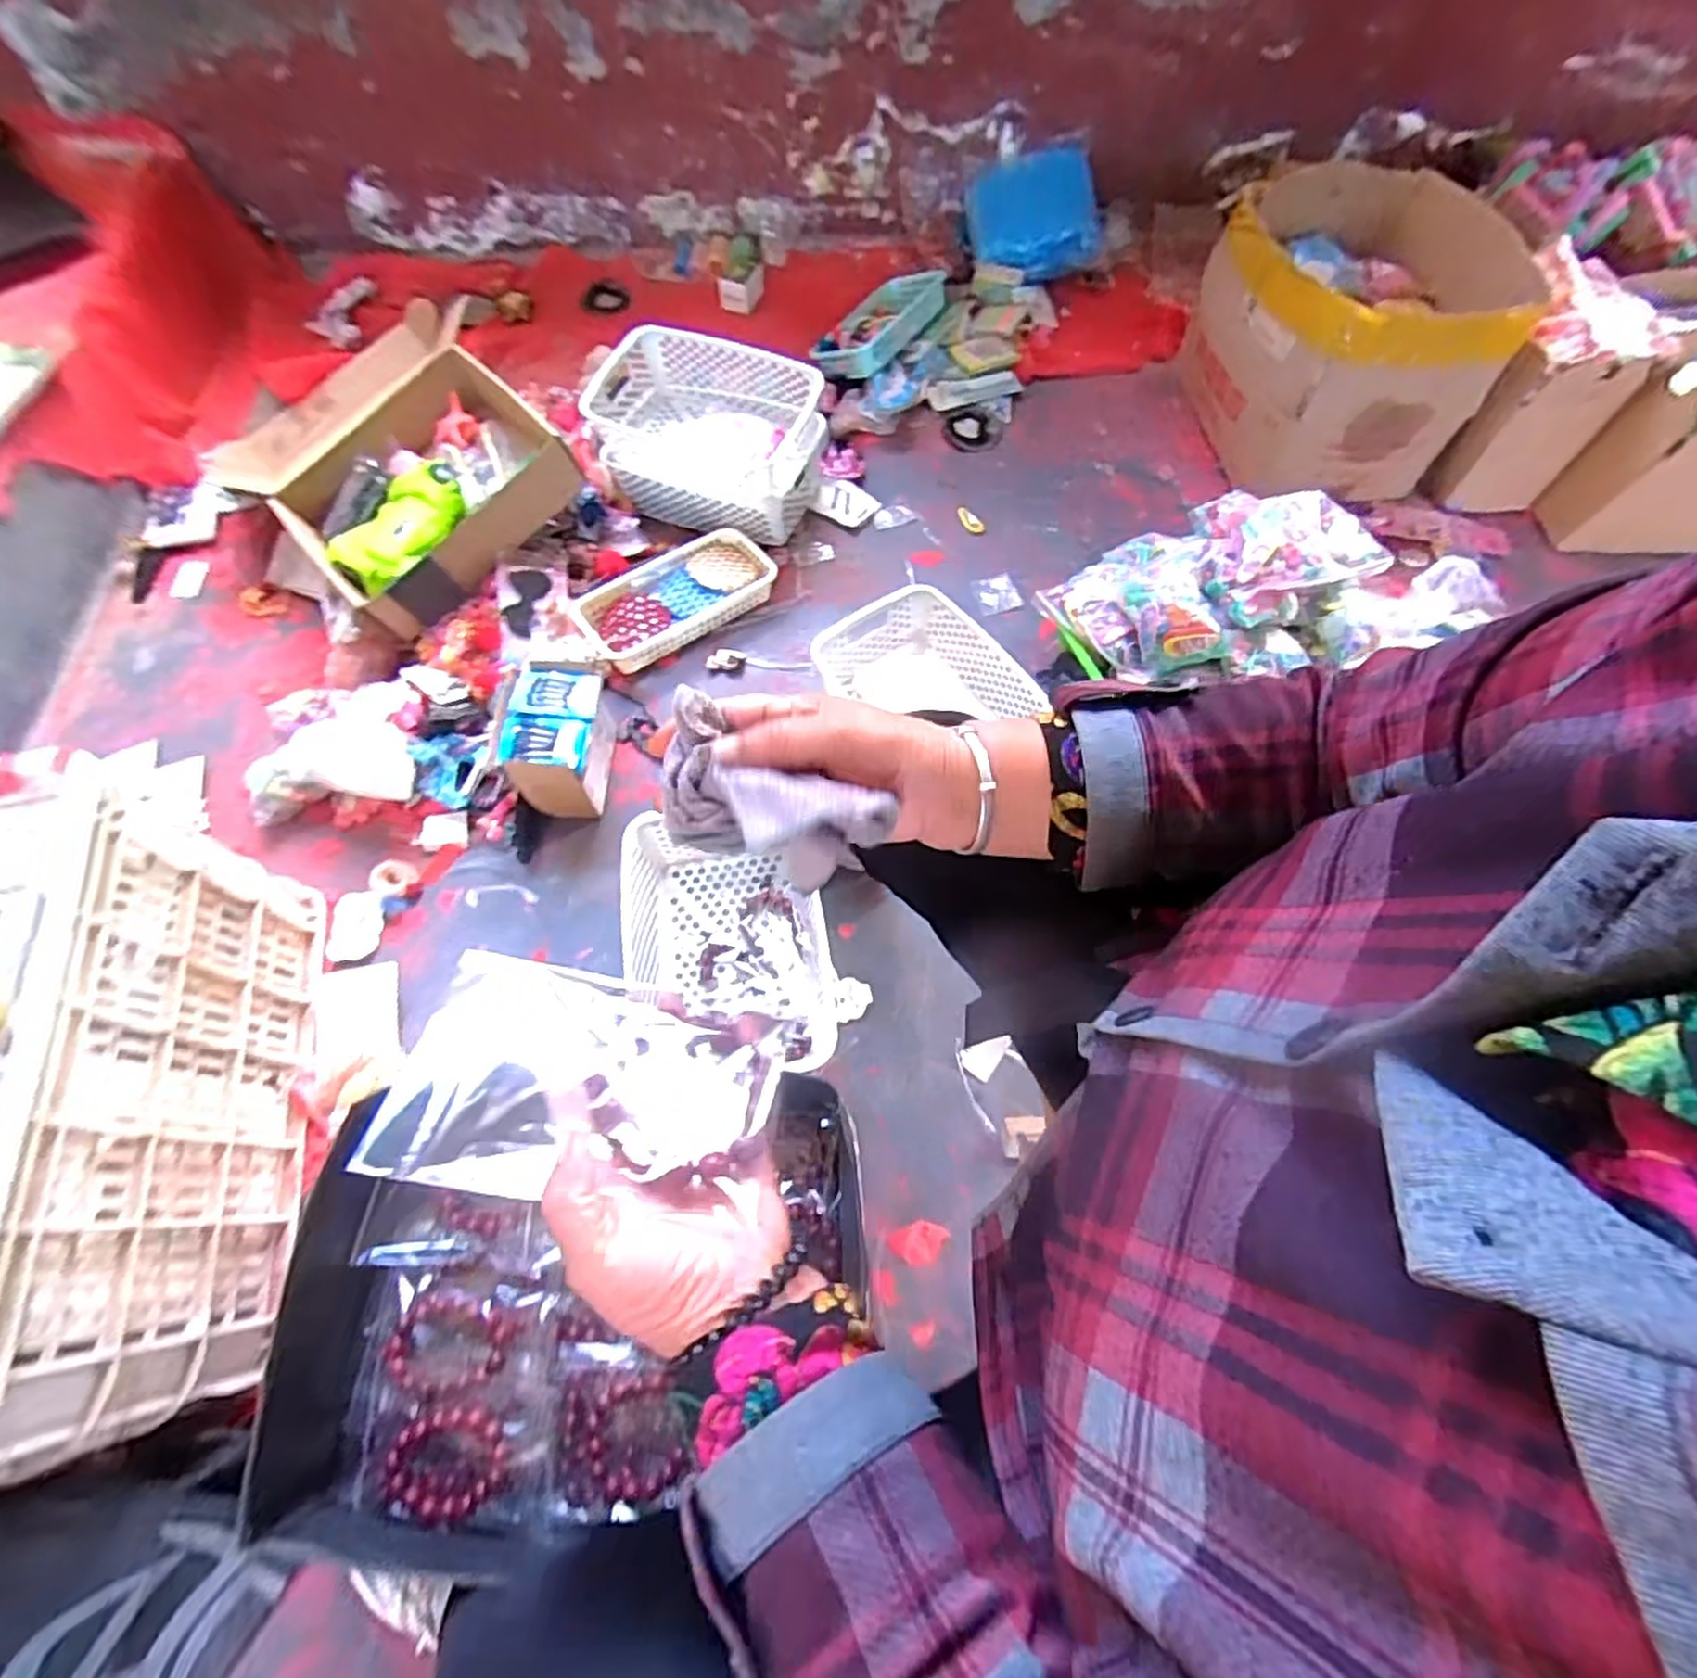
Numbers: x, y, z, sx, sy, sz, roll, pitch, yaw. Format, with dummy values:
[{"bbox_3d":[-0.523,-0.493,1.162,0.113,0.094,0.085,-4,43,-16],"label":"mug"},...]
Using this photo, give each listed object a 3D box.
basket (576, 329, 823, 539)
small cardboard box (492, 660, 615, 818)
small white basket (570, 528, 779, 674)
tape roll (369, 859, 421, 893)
[{"bbox_3d":[-0.204,-0.571,1.059,0.309,0.180,0.195,14,64,6],"label":"basket"},{"bbox_3d":[-0.340,-0.117,0.877,0.109,0.114,0.145,-2,64,-2],"label":"small cardboard box"},{"bbox_3d":[-0.236,-0.333,1.024,0.270,0.042,0.138,-33,69,-16],"label":"small white basket"},{"bbox_3d":[-0.523,0.044,0.852,0.048,0.013,0.042,20,65,9],"label":"tape roll"}]

